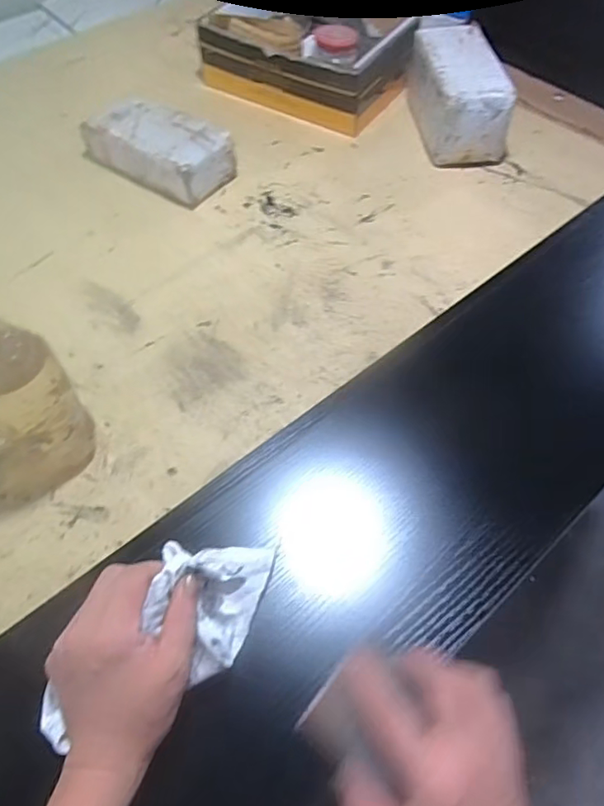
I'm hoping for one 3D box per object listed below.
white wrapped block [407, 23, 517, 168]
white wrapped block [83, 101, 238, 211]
[{"bbox_3d":[0.239,-0.463,0.811,0.114,0.098,0.218,-5,57,-2],"label":"white wrapped block"},{"bbox_3d":[-0.206,-0.370,0.780,0.207,0.066,0.120,30,62,19],"label":"white wrapped block"}]

